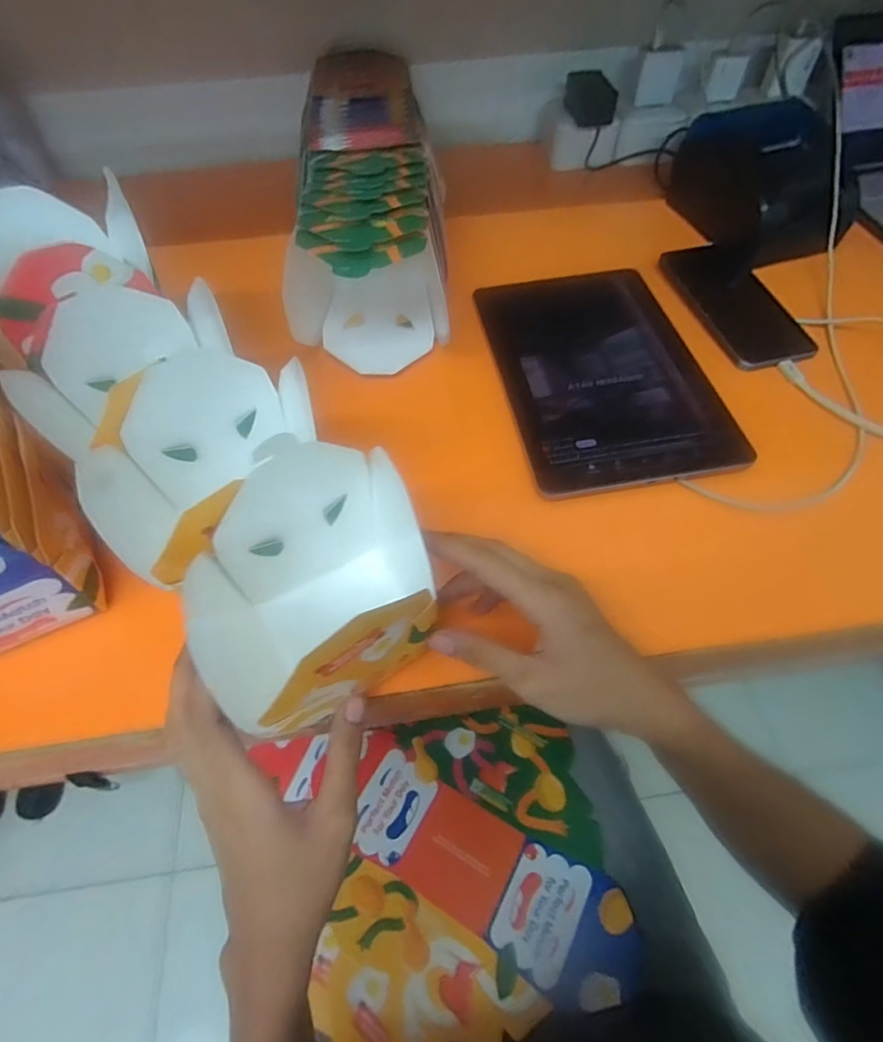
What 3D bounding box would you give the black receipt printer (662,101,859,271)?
[{"bbox_3d":[0.328,-0.340,0.546,0.102,0.096,0.171,-16,57,-10],"label":"black receipt printer"}]

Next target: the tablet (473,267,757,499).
[{"bbox_3d":[0.133,-0.132,0.463,0.162,0.014,0.249,-8,56,-5],"label":"tablet"}]

